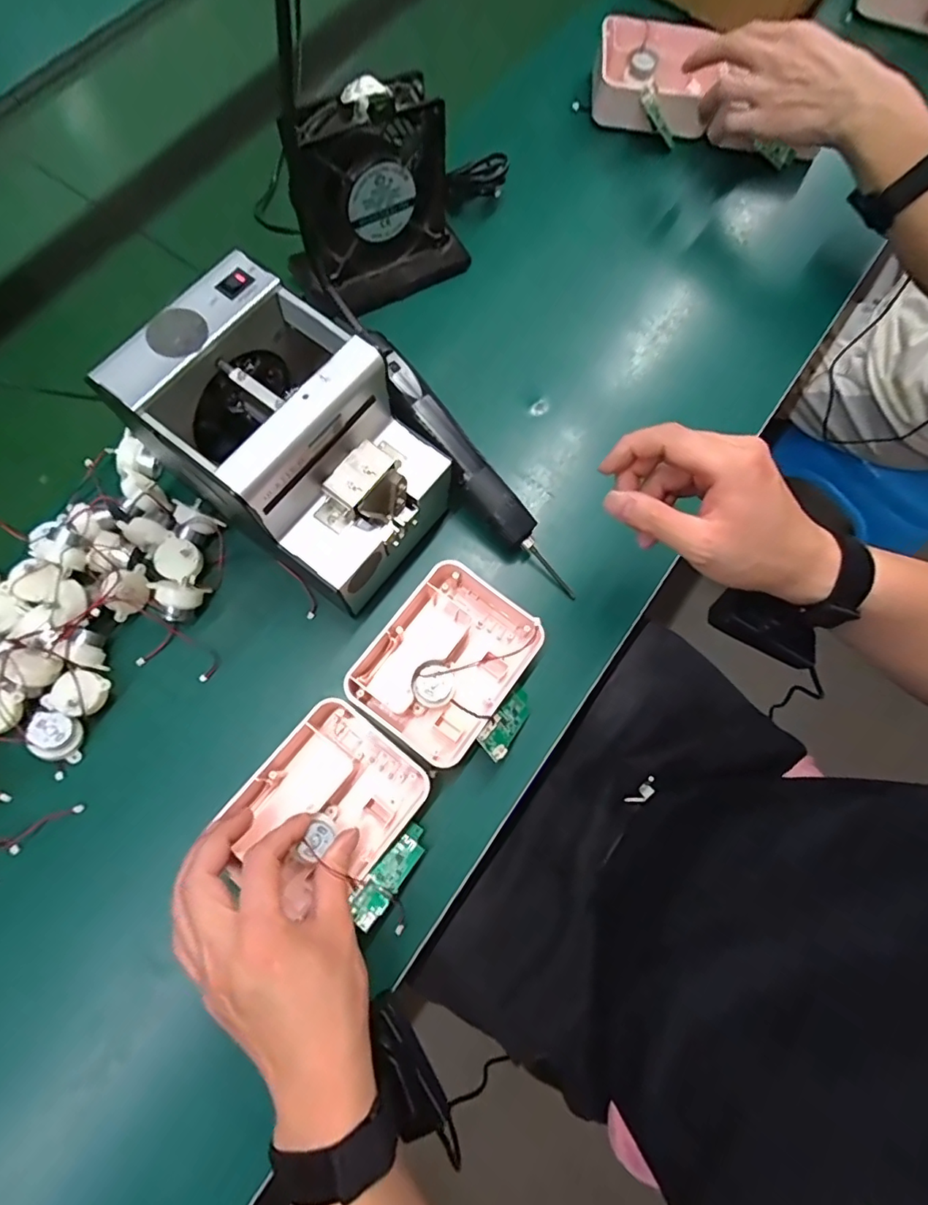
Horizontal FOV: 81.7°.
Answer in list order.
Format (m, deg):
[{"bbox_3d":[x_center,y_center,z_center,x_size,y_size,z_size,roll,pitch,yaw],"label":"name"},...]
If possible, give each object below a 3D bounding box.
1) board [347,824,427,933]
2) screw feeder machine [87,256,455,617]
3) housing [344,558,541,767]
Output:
[{"bbox_3d":[-0.049,0.181,0.360,0.022,0.004,0.069,33,52,8],"label":"board"},{"bbox_3d":[-0.110,-0.103,0.368,0.176,0.128,0.132,40,77,10],"label":"screw feeder machine"},{"bbox_3d":[-0.013,0.044,0.405,0.102,0.044,0.129,35,76,9],"label":"housing"}]

